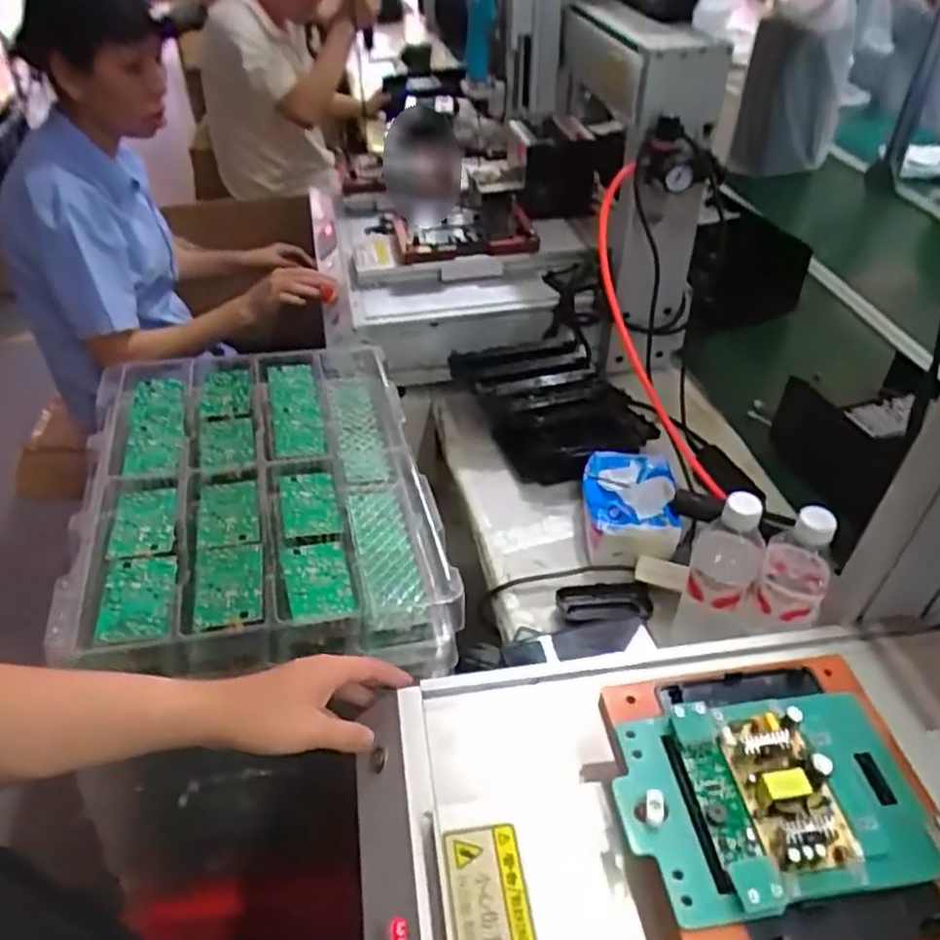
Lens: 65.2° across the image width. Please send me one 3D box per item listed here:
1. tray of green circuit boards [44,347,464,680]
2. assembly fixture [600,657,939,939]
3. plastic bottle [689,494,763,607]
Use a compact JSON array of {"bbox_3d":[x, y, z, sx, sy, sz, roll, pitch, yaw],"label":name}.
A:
[{"bbox_3d":[-0.238,0.011,0.832,0.361,0.061,0.548,-1,38,-19],"label":"tray of green circuit boards"},{"bbox_3d":[0.209,0.216,0.495,0.206,0.039,0.203,-5,41,-3],"label":"assembly fixture"},{"bbox_3d":[0.262,0.076,0.740,0.063,0.131,0.078,14,44,18],"label":"plastic bottle"}]

